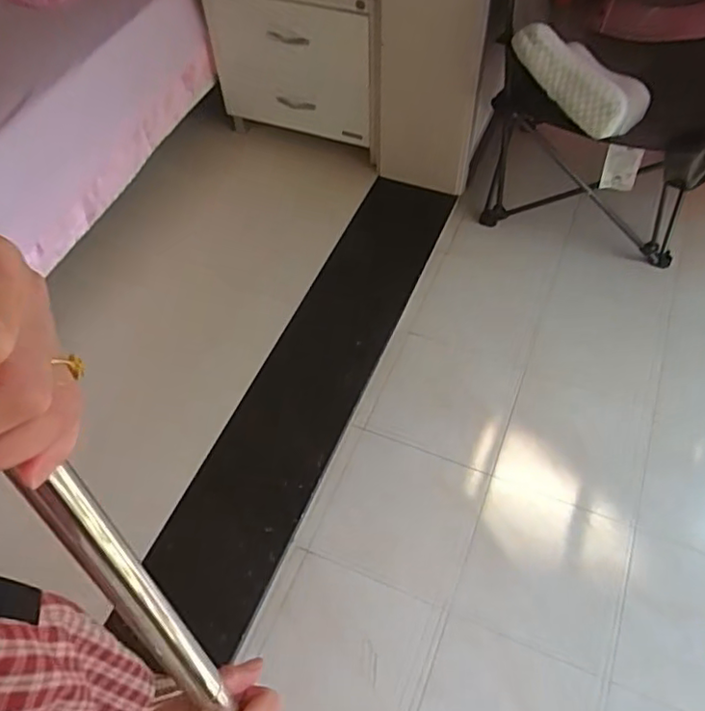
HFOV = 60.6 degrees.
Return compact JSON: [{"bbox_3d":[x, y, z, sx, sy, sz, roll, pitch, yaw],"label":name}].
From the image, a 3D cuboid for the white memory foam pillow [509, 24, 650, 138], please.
[{"bbox_3d":[0.464,-0.582,1.265,0.296,0.100,0.125,37,60,-1],"label":"white memory foam pillow"}]

